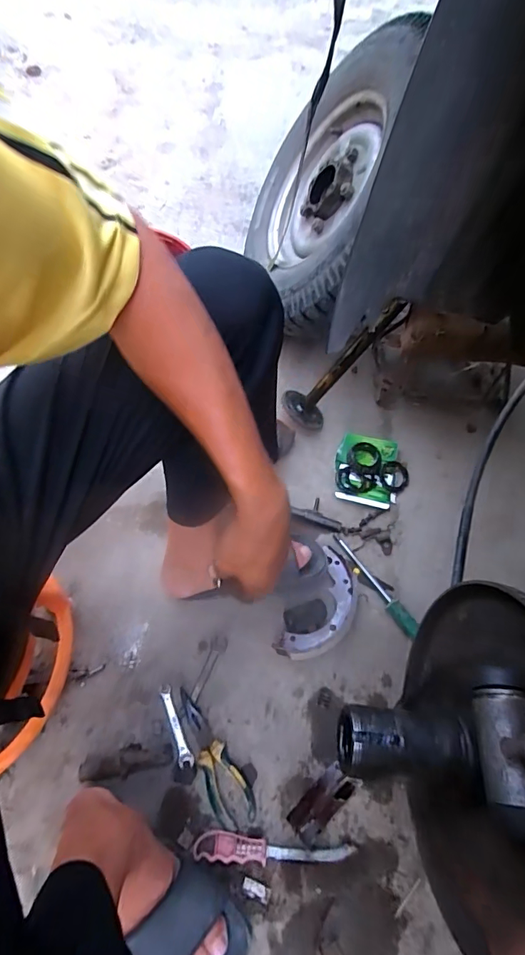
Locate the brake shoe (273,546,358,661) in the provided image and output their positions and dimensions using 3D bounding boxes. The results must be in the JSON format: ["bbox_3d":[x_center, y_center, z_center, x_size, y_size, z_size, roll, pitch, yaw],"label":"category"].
[{"bbox_3d":[0.105,0.215,0.733,0.086,0.048,0.197,29,63,12],"label":"brake shoe"}]

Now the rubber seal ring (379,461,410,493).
[{"bbox_3d":[0.259,-0.003,0.872,0.062,0.010,0.064,8,61,1],"label":"rubber seal ring"}]

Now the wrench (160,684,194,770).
[{"bbox_3d":[-0.131,0.368,0.658,0.021,0.008,0.115,-21,64,-14],"label":"wrench"}]

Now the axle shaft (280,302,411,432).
[{"bbox_3d":[0.158,-0.214,0.836,0.085,0.287,0.089,0,55,-41],"label":"axle shaft"}]

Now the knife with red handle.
[{"bbox_3d":[0.015,0.498,0.591,0.210,0.023,0.032,5,61,-1],"label":"knife with red handle"}]

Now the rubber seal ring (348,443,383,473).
[{"bbox_3d":[0.202,-0.038,0.870,0.065,0.013,0.060,1,61,-3],"label":"rubber seal ring"}]

